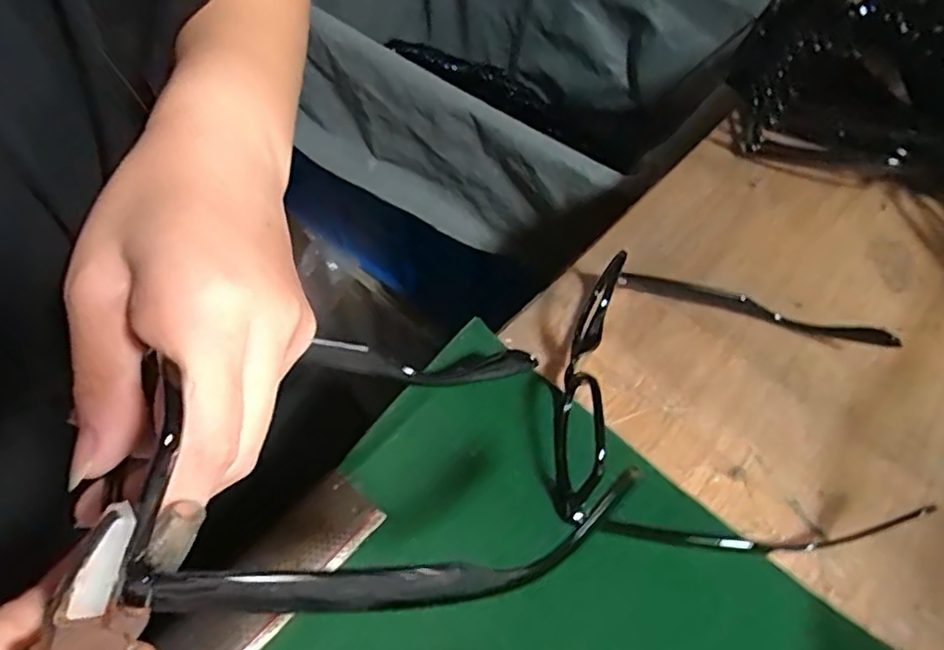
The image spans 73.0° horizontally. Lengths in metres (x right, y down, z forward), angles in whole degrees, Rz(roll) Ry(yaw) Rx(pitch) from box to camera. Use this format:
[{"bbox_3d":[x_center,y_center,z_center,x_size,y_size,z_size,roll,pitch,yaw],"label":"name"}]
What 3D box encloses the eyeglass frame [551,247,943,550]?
[{"bbox_3d":[0.127,0.030,0.310,0.176,0.041,0.167,7,55,-1],"label":"eyeglass frame"}]

